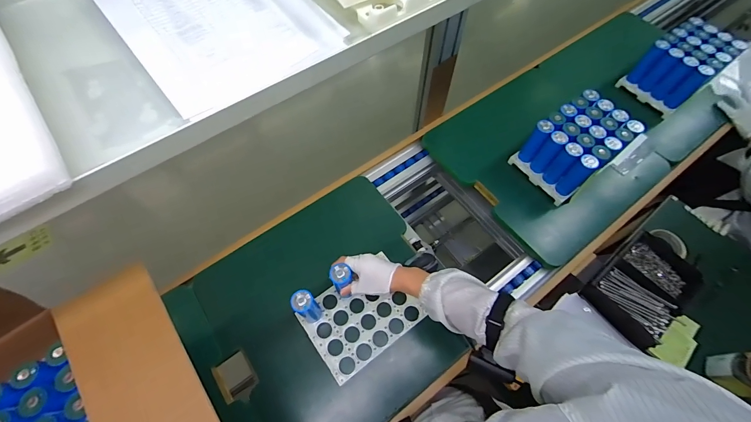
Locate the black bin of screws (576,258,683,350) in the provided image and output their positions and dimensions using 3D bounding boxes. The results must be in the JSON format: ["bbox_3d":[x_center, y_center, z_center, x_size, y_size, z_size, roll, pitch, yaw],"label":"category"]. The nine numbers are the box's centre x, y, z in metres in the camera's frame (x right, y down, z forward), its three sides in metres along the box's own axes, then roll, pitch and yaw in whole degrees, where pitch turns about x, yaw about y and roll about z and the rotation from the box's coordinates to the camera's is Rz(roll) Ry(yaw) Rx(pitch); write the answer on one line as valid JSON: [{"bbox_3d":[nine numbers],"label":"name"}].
[{"bbox_3d":[0.564,0.198,0.735,0.118,0.056,0.166,-38,69,-18],"label":"black bin of screws"}]

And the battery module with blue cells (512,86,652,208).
[{"bbox_3d":[0.503,-0.159,0.848,0.213,0.154,0.173,-29,67,-14],"label":"battery module with blue cells"}]

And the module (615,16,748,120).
[{"bbox_3d":[0.896,-0.419,0.981,0.244,0.169,0.185,-34,68,-16],"label":"module"}]

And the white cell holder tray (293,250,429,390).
[{"bbox_3d":[-0.030,0.222,0.717,0.227,0.014,0.173,-34,68,-16],"label":"white cell holder tray"}]

